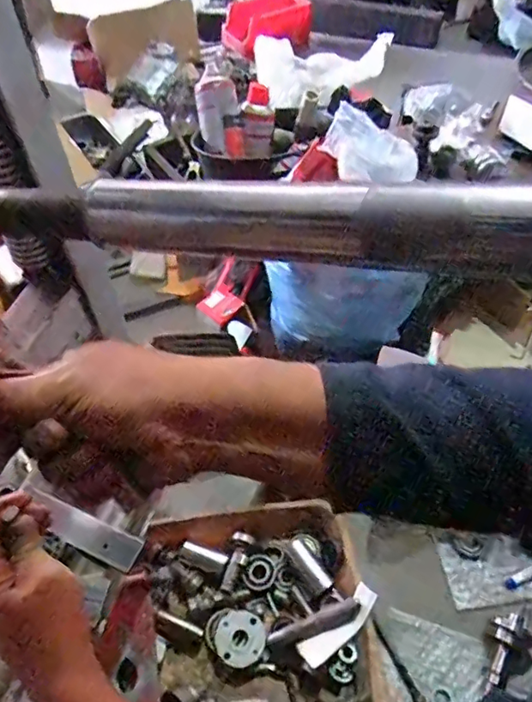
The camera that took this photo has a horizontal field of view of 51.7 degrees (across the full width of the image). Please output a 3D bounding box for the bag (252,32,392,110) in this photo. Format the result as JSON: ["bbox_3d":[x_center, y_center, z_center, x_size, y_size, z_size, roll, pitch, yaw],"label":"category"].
[{"bbox_3d":[0.106,-0.596,1.168,0.311,0.159,0.079,9,49,30],"label":"bag"}]

